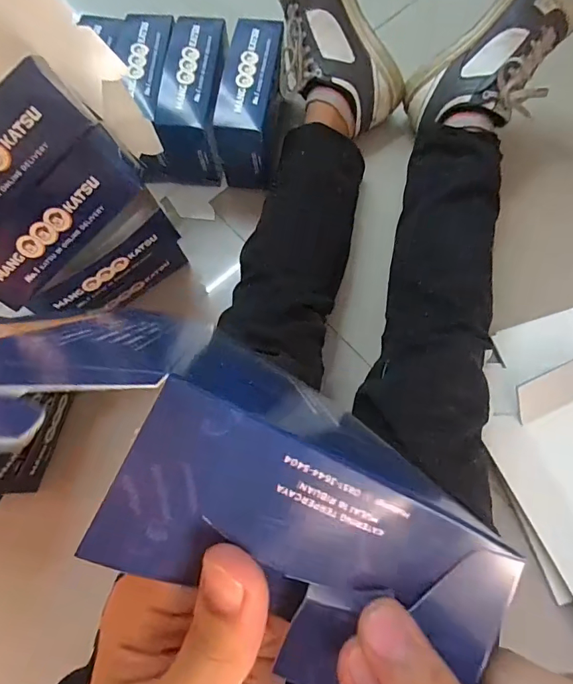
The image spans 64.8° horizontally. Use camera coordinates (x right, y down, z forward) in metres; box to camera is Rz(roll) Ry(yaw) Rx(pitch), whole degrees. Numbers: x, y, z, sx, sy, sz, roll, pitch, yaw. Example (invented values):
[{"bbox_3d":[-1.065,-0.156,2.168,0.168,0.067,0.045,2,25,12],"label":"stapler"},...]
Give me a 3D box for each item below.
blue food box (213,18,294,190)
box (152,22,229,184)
[{"bbox_3d":[-0.040,-0.321,0.614,0.070,0.118,0.187,8,73,5],"label":"blue food box"},{"bbox_3d":[-0.116,-0.315,0.614,0.076,0.120,0.197,7,73,4],"label":"box"}]

